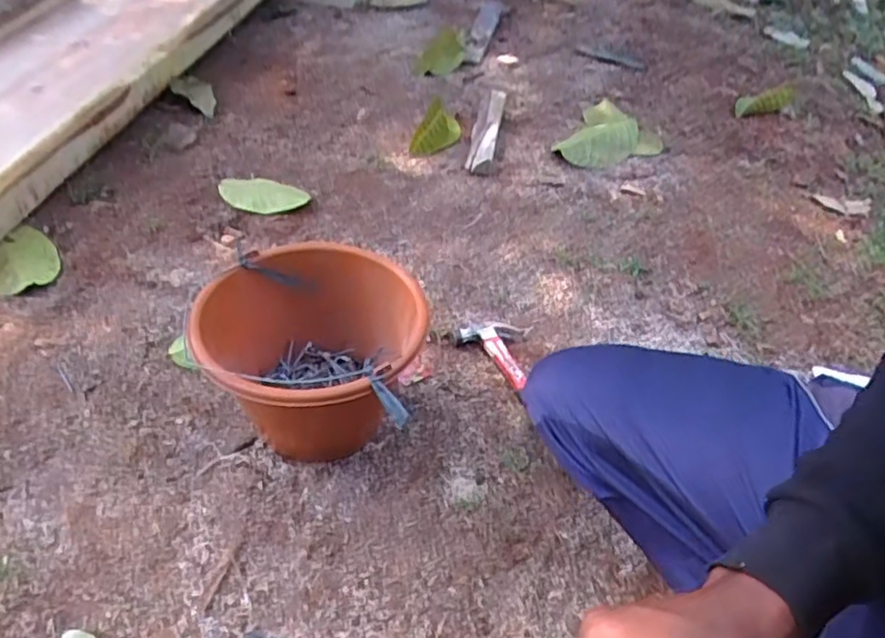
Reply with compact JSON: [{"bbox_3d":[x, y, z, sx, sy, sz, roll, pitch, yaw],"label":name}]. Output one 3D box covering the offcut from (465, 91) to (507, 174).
[{"bbox_3d":[0.100,-0.425,1.419,0.051,0.025,0.404,10,43,4],"label":"offcut"}]

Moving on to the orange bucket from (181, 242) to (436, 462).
[{"bbox_3d":[-0.149,0.050,0.759,0.244,0.175,0.247,7,43,1],"label":"orange bucket"}]

